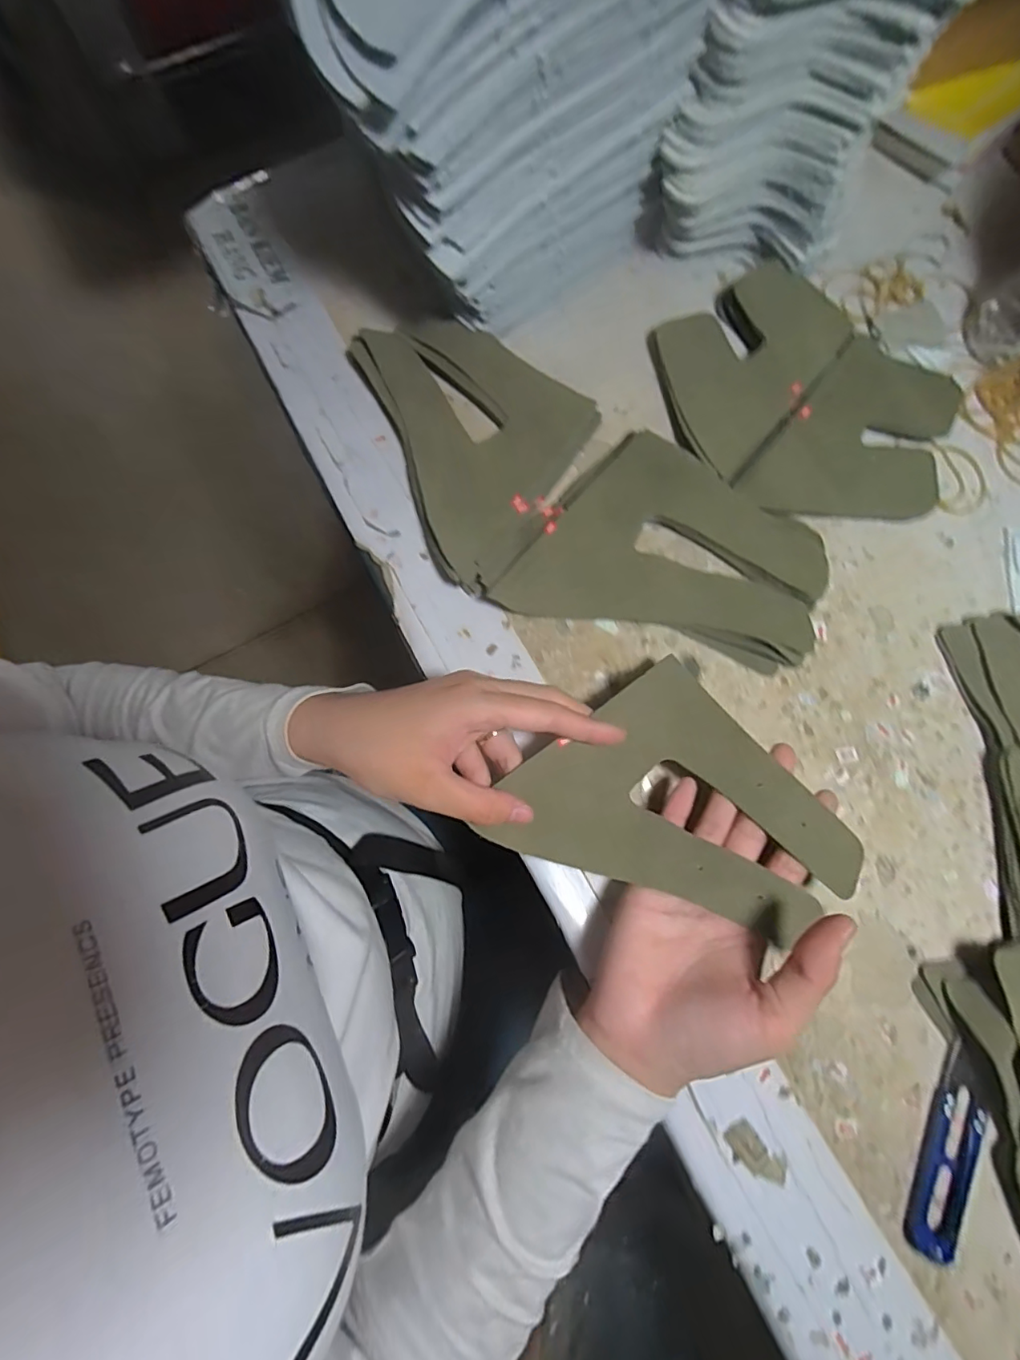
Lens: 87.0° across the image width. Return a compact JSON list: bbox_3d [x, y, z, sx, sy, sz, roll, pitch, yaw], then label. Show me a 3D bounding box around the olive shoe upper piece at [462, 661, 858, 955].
[{"bbox_3d":[0.080,0.077,0.267,0.130,0.014,0.140,-39,79,-8],"label":"olive shoe upper piece"}]

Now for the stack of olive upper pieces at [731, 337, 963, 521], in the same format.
[{"bbox_3d":[0.221,-0.141,0.336,0.098,0.017,0.136,39,80,9],"label":"stack of olive upper pieces"}]

